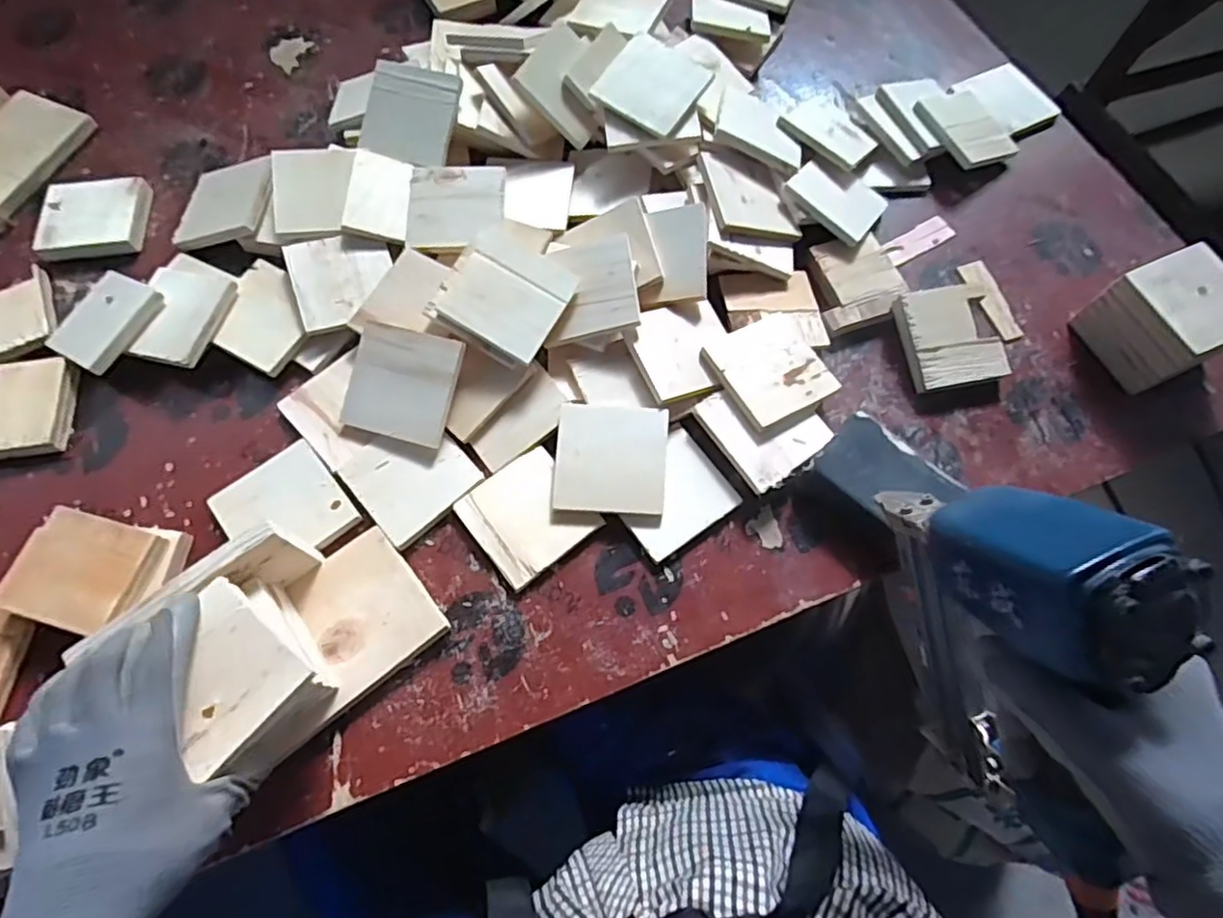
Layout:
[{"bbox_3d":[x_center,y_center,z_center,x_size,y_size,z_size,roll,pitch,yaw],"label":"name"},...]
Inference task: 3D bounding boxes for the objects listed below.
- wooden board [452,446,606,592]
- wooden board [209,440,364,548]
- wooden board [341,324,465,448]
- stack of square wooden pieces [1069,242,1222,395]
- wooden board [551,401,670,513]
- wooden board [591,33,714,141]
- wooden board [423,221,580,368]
[{"bbox_3d":[-0.069,0.047,0.536,0.088,0.011,0.089,-37,74,-14],"label":"wooden board"},{"bbox_3d":[-0.265,0.041,0.531,0.088,0.012,0.091,-40,74,-15],"label":"wooden board"},{"bbox_3d":[-0.176,-0.063,0.550,0.091,0.013,0.090,15,91,8],"label":"wooden board"},{"bbox_3d":[0.494,-0.123,0.583,0.081,0.080,0.092,-23,71,-9],"label":"stack of square wooden pieces"},{"bbox_3d":[0.000,0.000,0.532,0.087,0.005,0.087,5,80,-1],"label":"wooden board"},{"bbox_3d":[0.040,-0.360,0.628,0.088,0.010,0.087,36,84,4],"label":"wooden board"},{"bbox_3d":[-0.089,-0.140,0.554,0.095,0.014,0.101,35,79,-2],"label":"wooden board"}]

